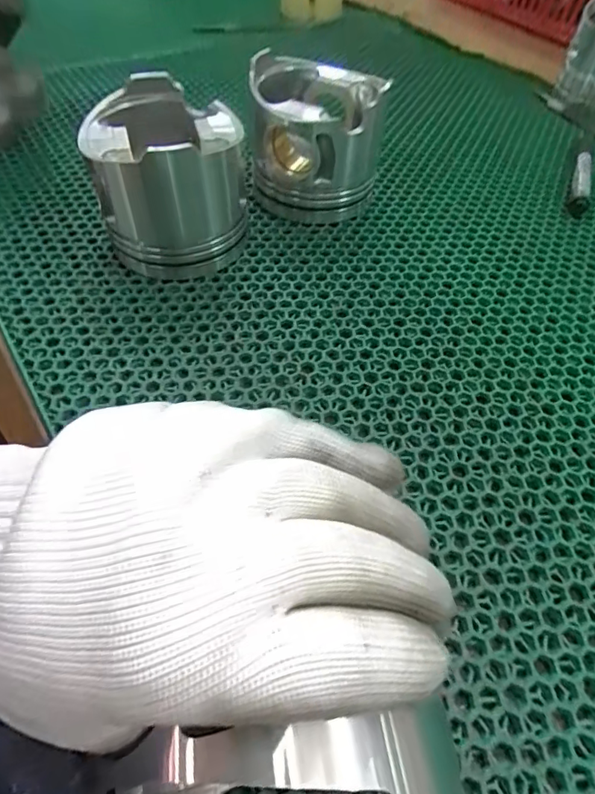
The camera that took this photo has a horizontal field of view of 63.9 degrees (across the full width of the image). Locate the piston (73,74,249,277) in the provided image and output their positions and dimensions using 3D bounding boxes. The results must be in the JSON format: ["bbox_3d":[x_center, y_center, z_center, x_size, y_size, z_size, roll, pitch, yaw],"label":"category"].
[{"bbox_3d":[-0.096,-0.165,0.364,0.101,0.100,0.111,-10,55,-9],"label":"piston"}]

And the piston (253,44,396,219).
[{"bbox_3d":[0.015,-0.225,0.416,0.107,0.094,0.110,3,54,-1],"label":"piston"}]

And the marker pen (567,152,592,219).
[{"bbox_3d":[0.275,-0.206,0.462,0.018,0.018,0.087,19,56,11],"label":"marker pen"}]

